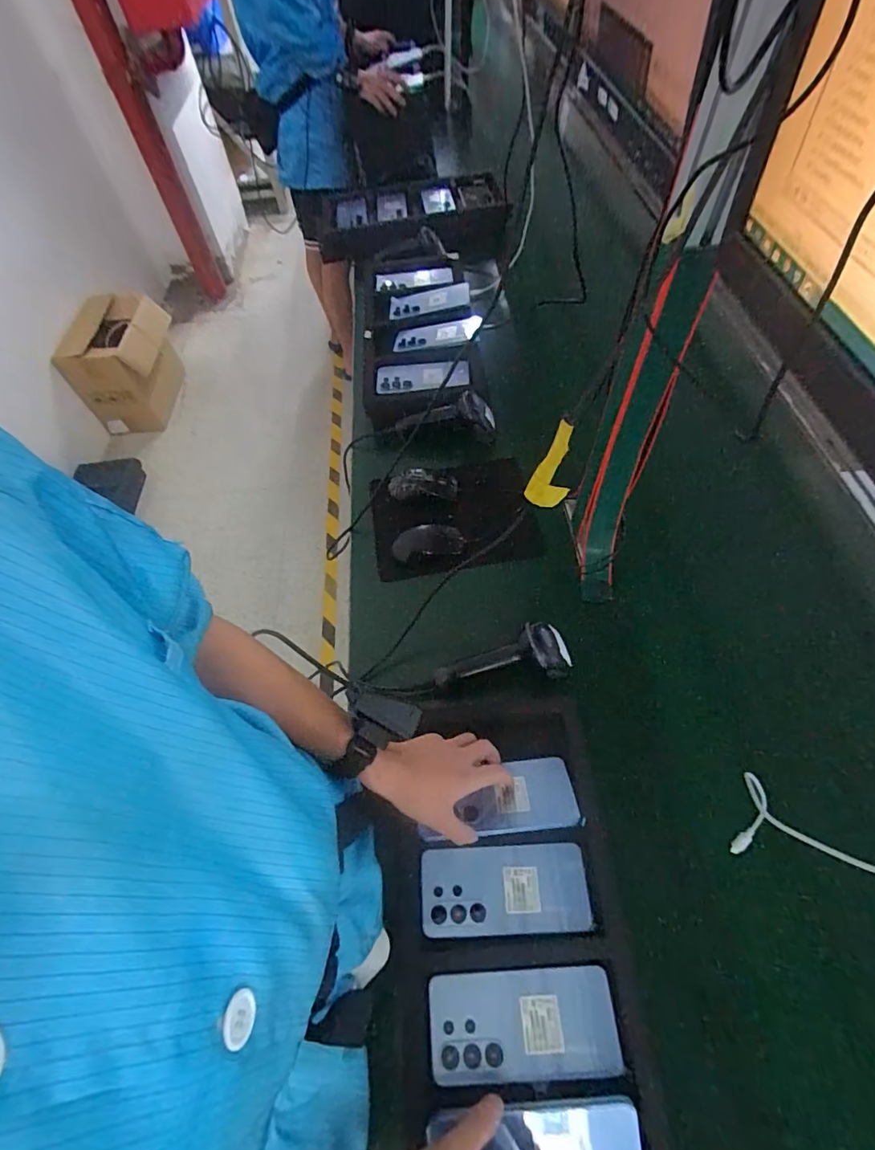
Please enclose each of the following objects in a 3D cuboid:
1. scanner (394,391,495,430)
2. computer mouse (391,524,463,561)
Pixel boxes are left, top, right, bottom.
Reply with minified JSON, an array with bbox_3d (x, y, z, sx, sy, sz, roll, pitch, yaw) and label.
[{"bbox_3d":[0.012,-0.282,0.845,0.175,0.051,0.050,1,59,5],"label":"scanner"},{"bbox_3d":[-0.015,-0.049,0.730,0.107,0.029,0.050,-3,59,2],"label":"computer mouse"}]

